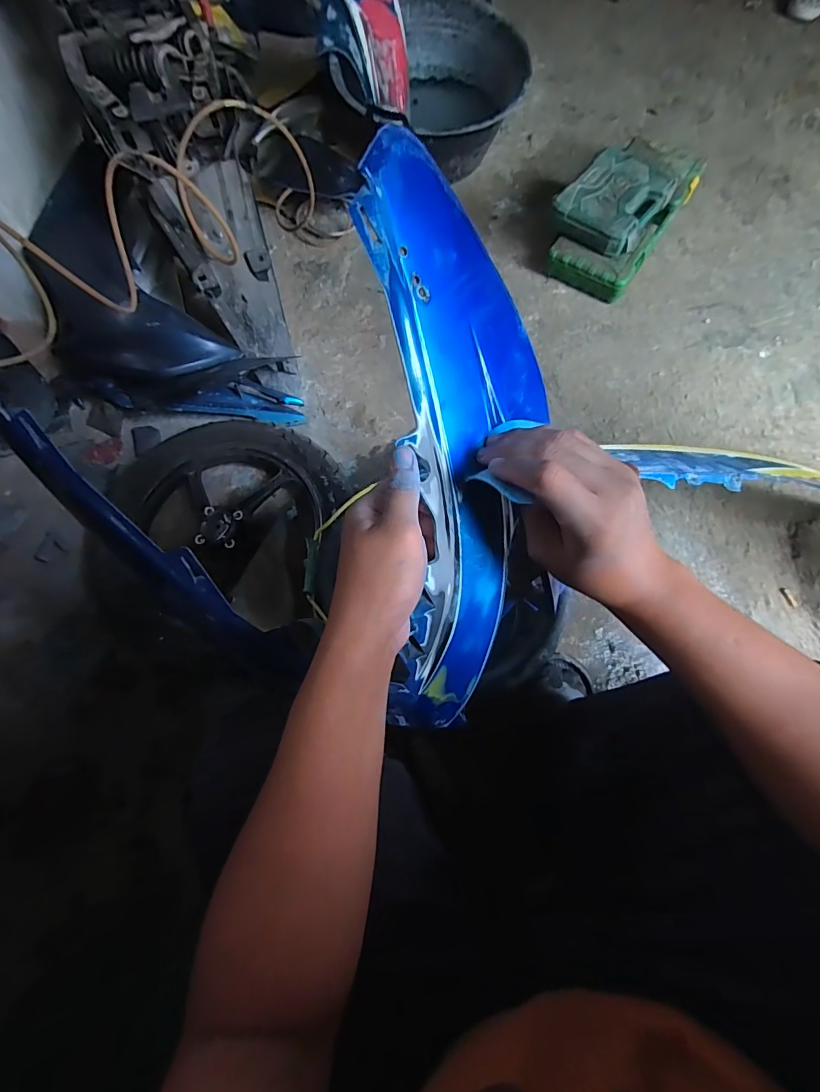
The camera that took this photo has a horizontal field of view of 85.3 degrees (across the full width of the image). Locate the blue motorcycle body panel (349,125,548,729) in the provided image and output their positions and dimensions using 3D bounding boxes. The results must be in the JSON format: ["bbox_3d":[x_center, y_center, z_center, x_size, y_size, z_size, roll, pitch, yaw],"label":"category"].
[{"bbox_3d":[0.044,-0.037,0.337,0.129,0.060,0.421,-4,110,-2],"label":"blue motorcycle body panel"}]

